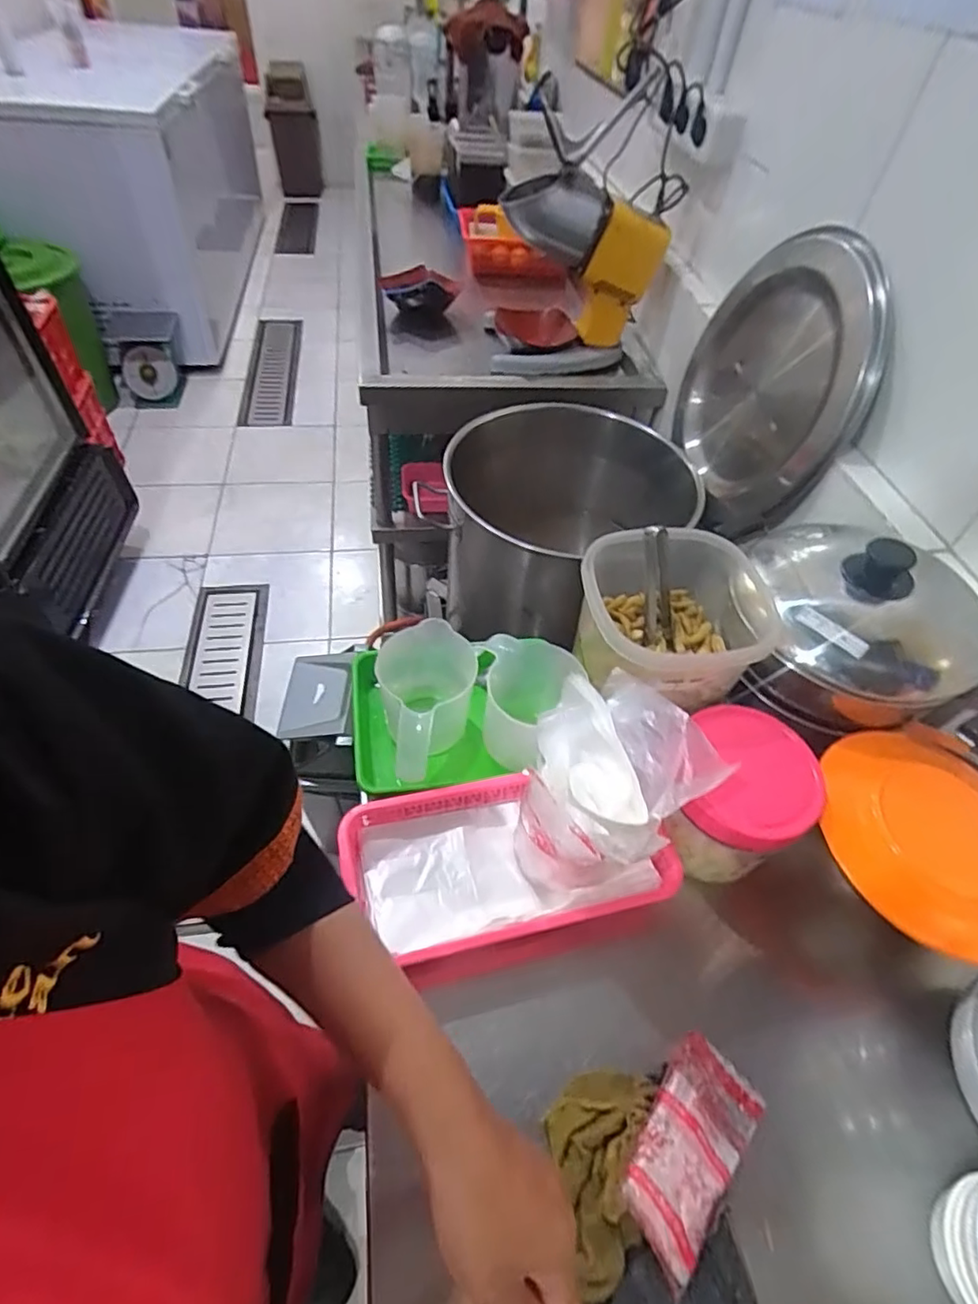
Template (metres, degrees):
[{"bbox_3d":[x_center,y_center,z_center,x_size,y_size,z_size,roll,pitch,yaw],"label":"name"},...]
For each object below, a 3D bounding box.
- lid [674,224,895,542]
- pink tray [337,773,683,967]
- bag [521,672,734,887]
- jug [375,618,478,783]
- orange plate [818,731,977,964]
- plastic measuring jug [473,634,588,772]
[{"bbox_3d":[0.400,-0.375,0.850,0.046,0.325,0.366,6,58,-26],"label":"lid"},{"bbox_3d":[0.016,0.182,0.534,0.274,0.038,0.135,-8,52,-11],"label":"pink tray"},{"bbox_3d":[0.092,0.118,0.504,0.127,0.163,0.121,-27,57,-24],"label":"bag"},{"bbox_3d":[-0.064,0.045,0.611,0.093,0.104,0.117,2,51,-3],"label":"jug"},{"bbox_3d":[0.368,0.154,0.508,0.145,0.036,0.184,-19,55,-19],"label":"orange plate"},{"bbox_3d":[0.036,0.053,0.619,0.099,0.110,0.082,9,51,3],"label":"plastic measuring jug"}]

